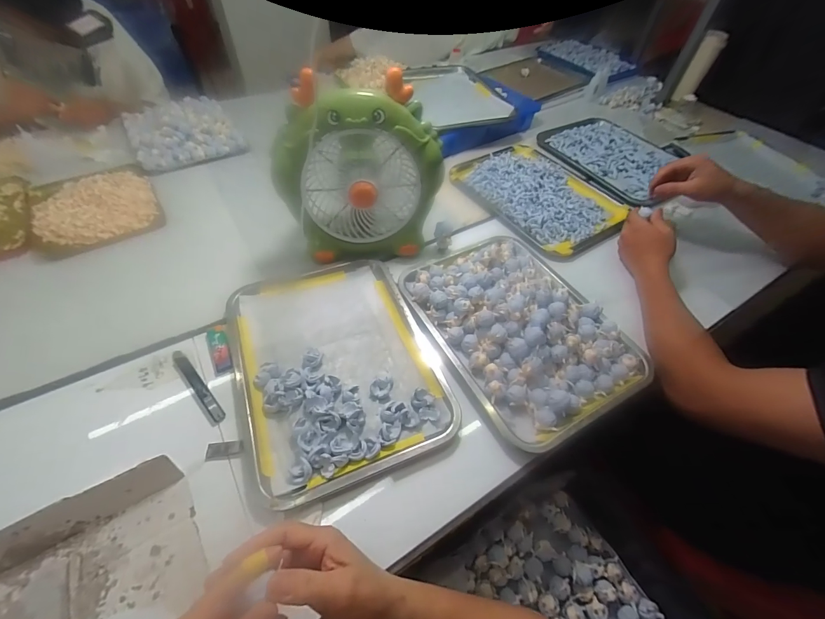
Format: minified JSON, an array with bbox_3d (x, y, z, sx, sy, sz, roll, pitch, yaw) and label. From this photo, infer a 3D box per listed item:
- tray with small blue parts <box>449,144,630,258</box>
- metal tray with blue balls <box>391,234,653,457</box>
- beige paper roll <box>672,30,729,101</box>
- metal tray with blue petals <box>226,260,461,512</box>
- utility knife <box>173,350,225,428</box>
[{"bbox_3d":[0.278,-0.275,0.788,0.275,0.023,0.346,-29,58,-23],"label":"tray with small blue parts"},{"bbox_3d":[0.164,0.006,0.550,0.264,0.044,0.353,-21,56,-18],"label":"metal tray with blue balls"},{"bbox_3d":[0.889,-0.755,1.105,0.057,0.167,0.074,28,56,19],"label":"beige paper roll"},{"bbox_3d":[-0.115,0.063,0.520,0.261,0.028,0.359,-18,55,-16],"label":"metal tray with blue petals"},{"bbox_3d":[-0.294,0.102,0.487,0.018,0.007,0.137,-35,61,-27],"label":"utility knife"}]

